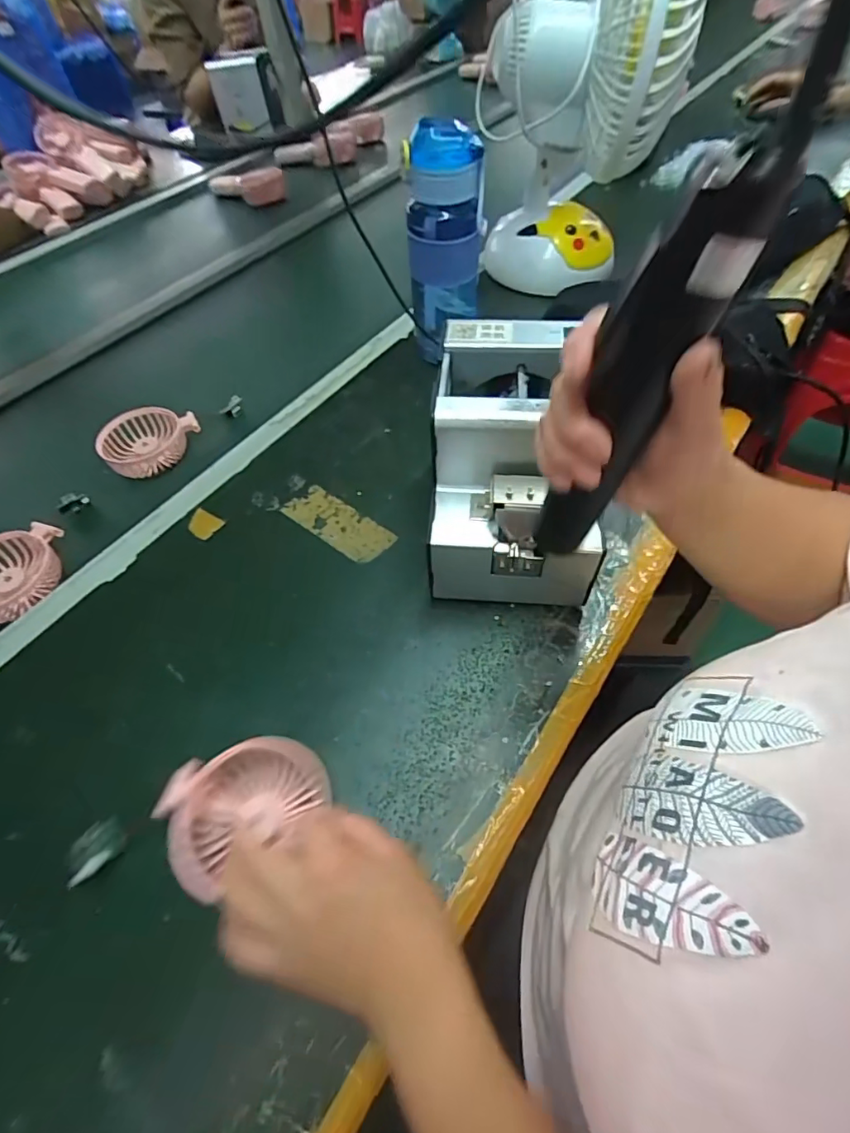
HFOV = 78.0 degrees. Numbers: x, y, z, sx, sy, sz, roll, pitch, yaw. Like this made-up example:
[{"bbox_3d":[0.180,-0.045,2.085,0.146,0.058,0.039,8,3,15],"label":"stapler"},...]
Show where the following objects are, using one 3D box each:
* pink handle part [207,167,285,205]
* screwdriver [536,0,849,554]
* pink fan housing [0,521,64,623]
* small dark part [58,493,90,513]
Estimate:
[{"bbox_3d":[-0.343,-0.720,0.998,0.167,0.056,0.036,4,51,7],"label":"pink handle part"},{"bbox_3d":[0.099,-0.091,0.229,0.038,0.216,0.026,-4,53,-14],"label":"screwdriver"},{"bbox_3d":[-0.384,0.006,0.482,0.081,0.026,0.089,-2,55,3],"label":"pink fan housing"},{"bbox_3d":[-0.364,-0.066,0.542,0.008,0.020,0.029,35,60,28],"label":"small dark part"}]

